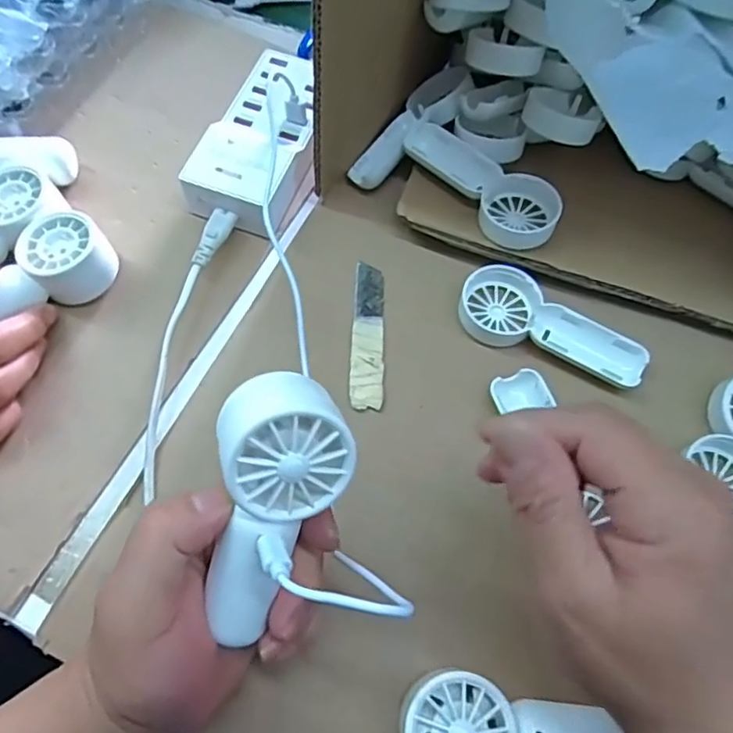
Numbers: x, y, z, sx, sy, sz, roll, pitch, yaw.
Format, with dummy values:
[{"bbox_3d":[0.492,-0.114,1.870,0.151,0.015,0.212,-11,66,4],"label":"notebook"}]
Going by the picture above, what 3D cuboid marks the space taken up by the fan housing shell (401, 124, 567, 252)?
[{"bbox_3d":[0.068,-0.116,0.388,0.114,0.013,0.047,36,70,13],"label":"fan housing shell"}]

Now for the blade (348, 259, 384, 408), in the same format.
[{"bbox_3d":[0.001,-0.020,0.368,0.020,0.005,0.097,3,66,-1],"label":"blade"}]

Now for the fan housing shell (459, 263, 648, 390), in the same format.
[{"bbox_3d":[0.108,-0.021,0.361,0.111,0.015,0.045,30,68,11],"label":"fan housing shell"}]

